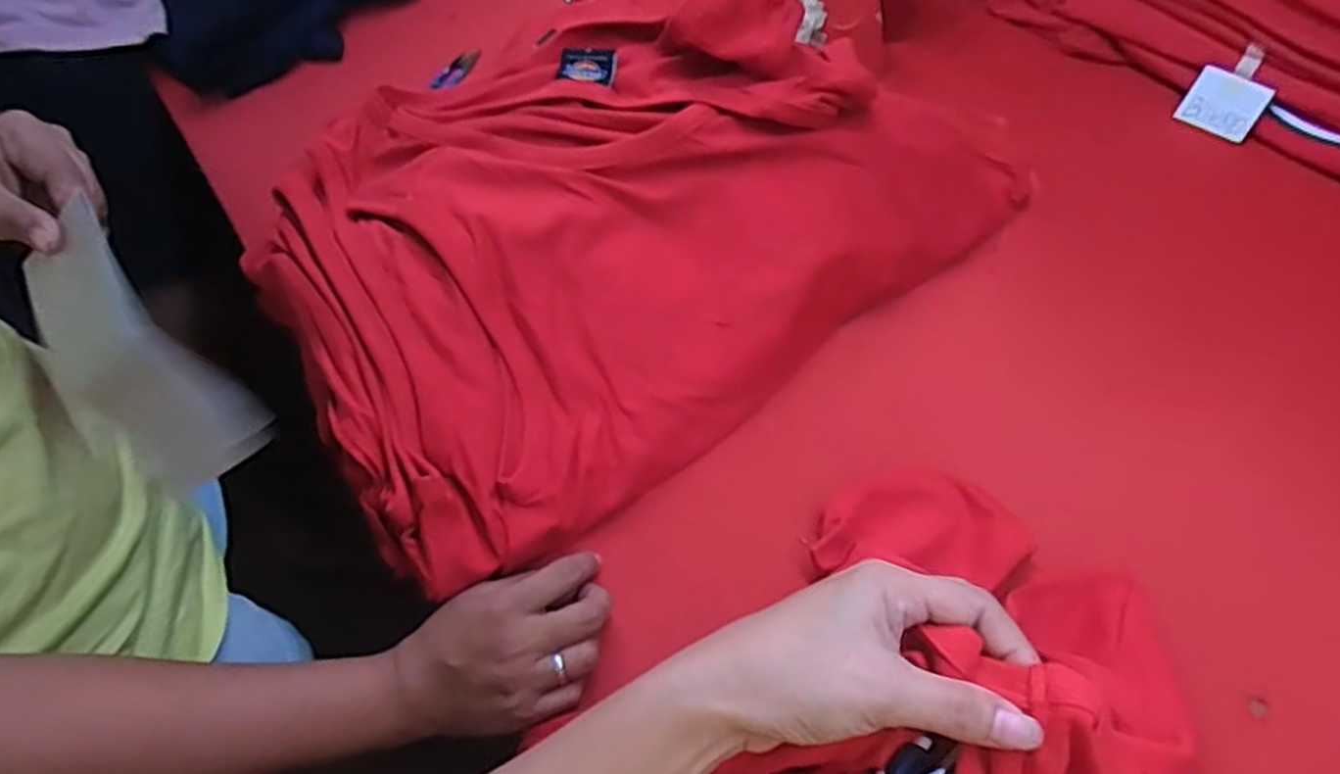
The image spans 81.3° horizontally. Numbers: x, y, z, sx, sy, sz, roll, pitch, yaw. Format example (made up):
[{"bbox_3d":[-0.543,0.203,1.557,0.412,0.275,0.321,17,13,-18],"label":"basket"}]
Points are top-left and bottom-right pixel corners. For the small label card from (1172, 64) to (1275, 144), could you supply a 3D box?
[{"bbox_3d":[0.433,-0.221,0.612,0.004,0.045,0.054,-11,44,-41],"label":"small label card"}]

